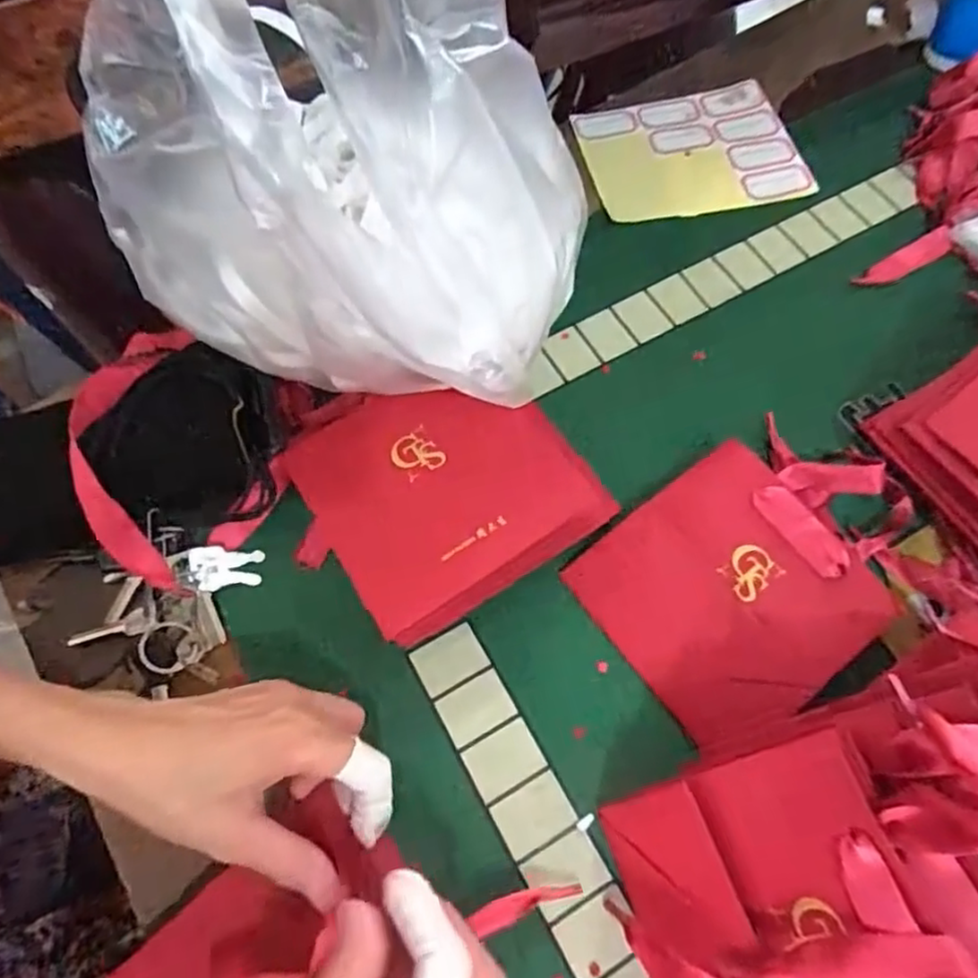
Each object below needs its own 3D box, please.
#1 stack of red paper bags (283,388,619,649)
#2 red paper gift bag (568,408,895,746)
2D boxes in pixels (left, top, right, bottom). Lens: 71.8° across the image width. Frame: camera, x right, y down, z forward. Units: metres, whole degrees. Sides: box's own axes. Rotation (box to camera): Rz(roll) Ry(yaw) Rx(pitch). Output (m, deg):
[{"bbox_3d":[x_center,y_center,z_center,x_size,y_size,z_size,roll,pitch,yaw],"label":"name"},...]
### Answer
[{"bbox_3d":[-0.036,-0.001,0.415,0.166,0.047,0.153,-30,69,-12],"label":"stack of red paper bags"},{"bbox_3d":[0.155,0.050,0.401,0.175,0.030,0.140,-34,70,-13],"label":"red paper gift bag"}]

